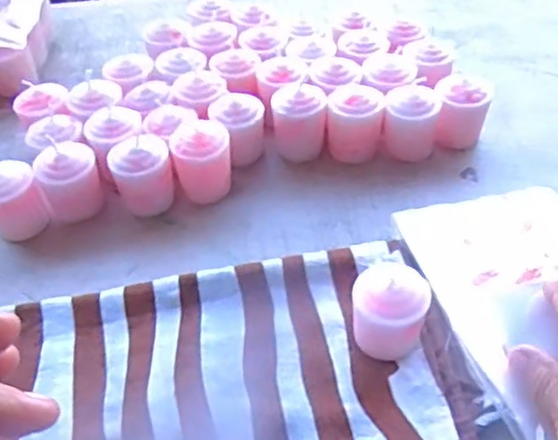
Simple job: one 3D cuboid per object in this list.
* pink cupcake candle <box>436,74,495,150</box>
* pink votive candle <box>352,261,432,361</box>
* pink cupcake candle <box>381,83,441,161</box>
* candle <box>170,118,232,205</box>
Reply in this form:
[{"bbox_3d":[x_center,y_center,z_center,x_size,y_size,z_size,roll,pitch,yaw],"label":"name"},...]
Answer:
[{"bbox_3d":[0.126,-0.072,0.461,0.040,0.048,0.035,8,47,9],"label":"pink cupcake candle"},{"bbox_3d":[0.057,0.051,0.340,0.038,0.046,0.037,-1,46,1],"label":"pink votive candle"},{"bbox_3d":[0.092,-0.068,0.453,0.036,0.046,0.030,9,47,10],"label":"pink cupcake candle"},{"bbox_3d":[-0.050,-0.037,0.433,0.037,0.052,0.034,-6,46,-3],"label":"candle"}]

